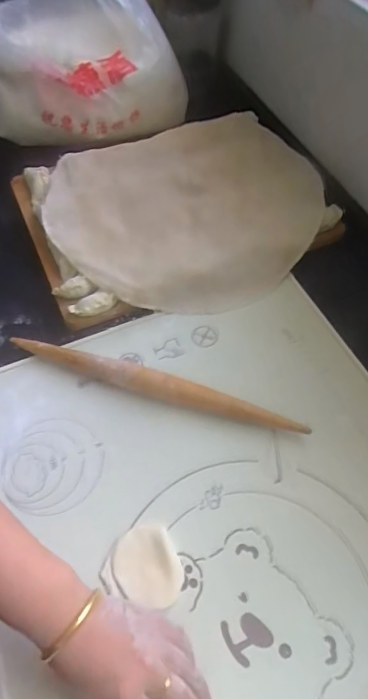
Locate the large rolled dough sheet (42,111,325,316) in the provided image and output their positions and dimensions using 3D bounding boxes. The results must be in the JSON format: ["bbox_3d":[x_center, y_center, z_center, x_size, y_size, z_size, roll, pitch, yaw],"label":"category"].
[{"bbox_3d":[0.001,-0.188,0.641,0.372,0.051,0.304,-20,61,-7],"label":"large rolled dough sheet"}]

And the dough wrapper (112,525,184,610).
[{"bbox_3d":[-0.032,0.194,0.422,0.055,0.005,0.068,-21,58,-14],"label":"dough wrapper"}]

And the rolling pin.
[{"bbox_3d":[-0.036,0.038,0.508,0.329,0.028,0.028,15,57,10],"label":"rolling pin"}]

